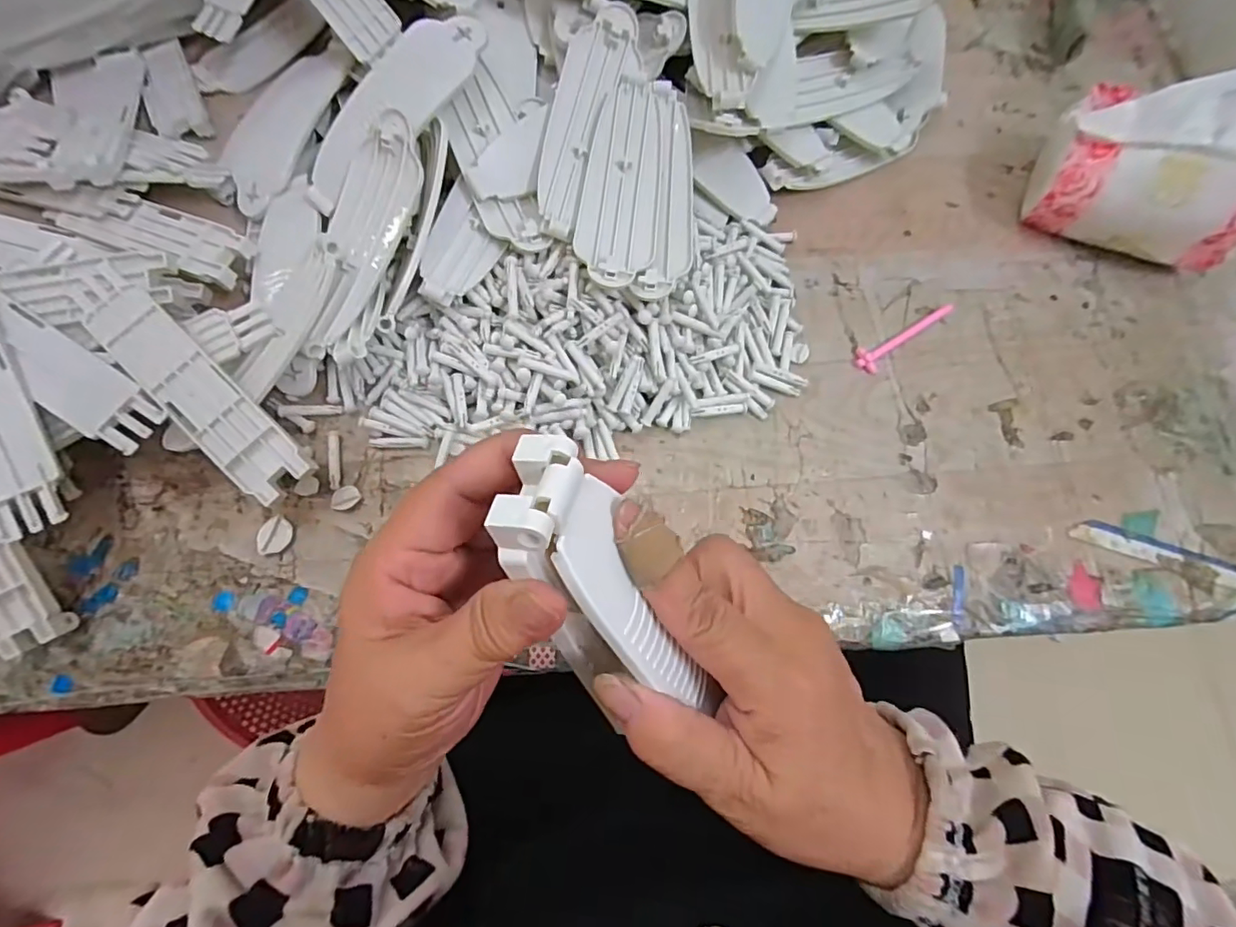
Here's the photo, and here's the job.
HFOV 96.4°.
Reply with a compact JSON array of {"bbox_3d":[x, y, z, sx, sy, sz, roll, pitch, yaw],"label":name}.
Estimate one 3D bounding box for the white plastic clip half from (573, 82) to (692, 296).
[{"bbox_3d":[0.018,-0.183,0.362,0.076,0.015,0.153,12,77,-8],"label":"white plastic clip half"}]

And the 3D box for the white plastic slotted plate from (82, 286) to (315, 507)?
[{"bbox_3d":[-0.252,-0.042,0.332,0.155,0.021,0.038,42,76,12],"label":"white plastic slotted plate"}]

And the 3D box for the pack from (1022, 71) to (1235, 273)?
[{"bbox_3d":[0.372,-0.203,0.386,0.136,0.092,0.091,20,73,6],"label":"pack"}]

